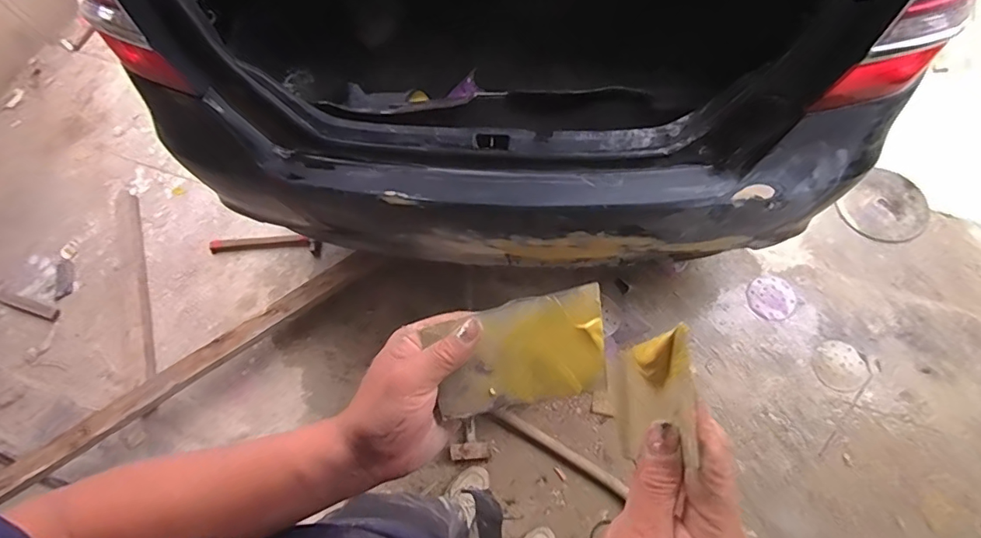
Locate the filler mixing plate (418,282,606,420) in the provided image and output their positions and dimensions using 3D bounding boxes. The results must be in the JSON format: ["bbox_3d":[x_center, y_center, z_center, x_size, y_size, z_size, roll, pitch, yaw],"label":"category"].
[{"bbox_3d":[0.020,0.064,0.363,0.133,0.005,0.073,-16,88,16],"label":"filler mixing plate"}]

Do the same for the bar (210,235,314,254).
[{"bbox_3d":[-0.817,-0.094,1.733,0.372,0.041,0.037,-7,68,3],"label":"bar"}]

